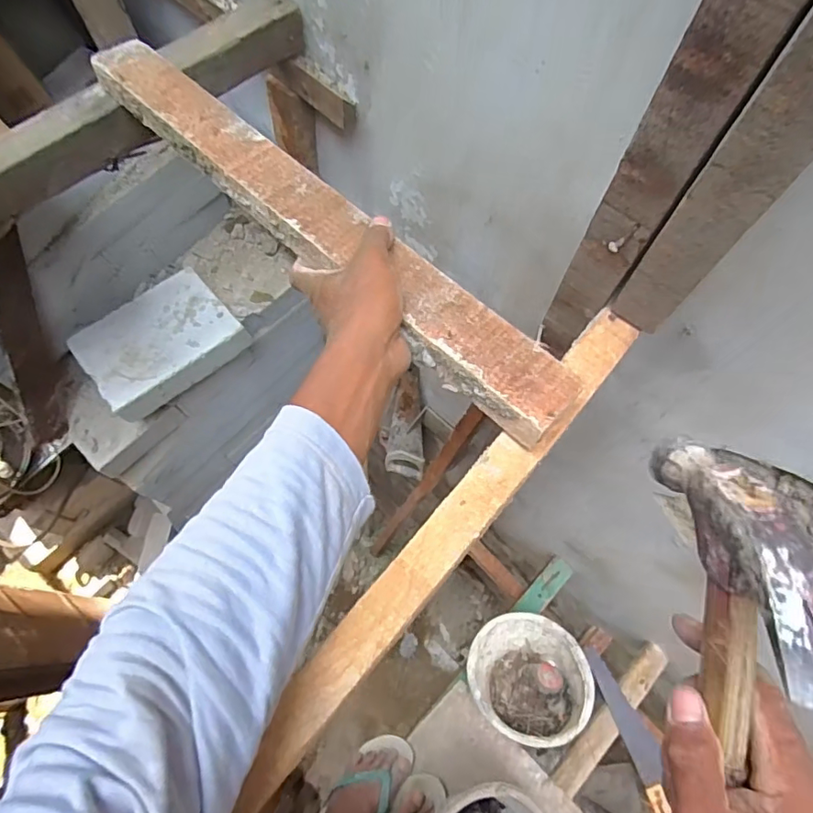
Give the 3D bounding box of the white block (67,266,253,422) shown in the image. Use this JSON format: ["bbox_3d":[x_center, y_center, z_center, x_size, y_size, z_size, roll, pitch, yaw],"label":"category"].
[{"bbox_3d":[-0.484,-0.125,1.085,0.282,0.068,0.214,-39,74,-16],"label":"white block"}]

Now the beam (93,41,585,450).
[{"bbox_3d":[-0.088,-0.165,0.471,0.547,0.031,0.067,40,72,17],"label":"beam"}]

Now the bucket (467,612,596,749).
[{"bbox_3d":[0.240,0.557,1.142,0.214,0.191,0.223,6,68,1],"label":"bucket"}]

